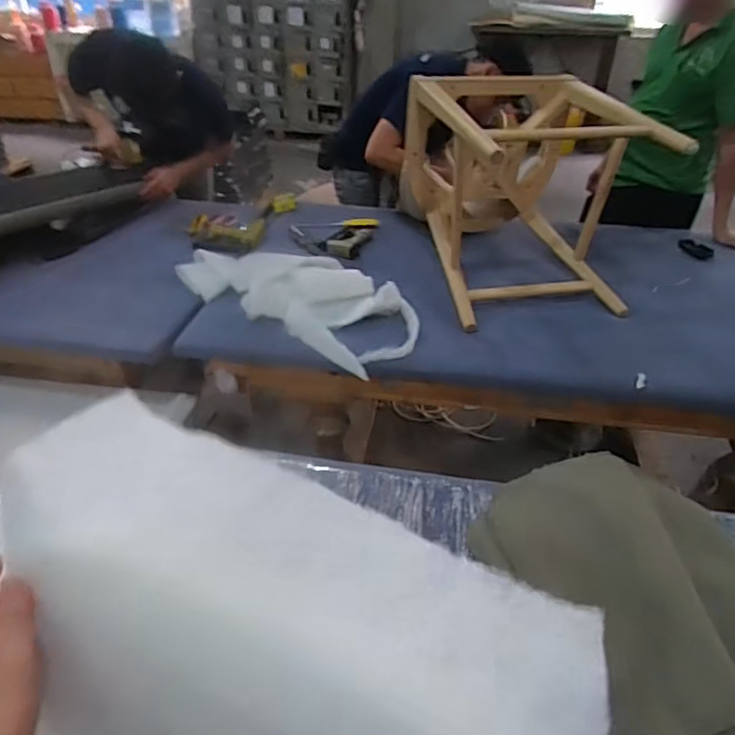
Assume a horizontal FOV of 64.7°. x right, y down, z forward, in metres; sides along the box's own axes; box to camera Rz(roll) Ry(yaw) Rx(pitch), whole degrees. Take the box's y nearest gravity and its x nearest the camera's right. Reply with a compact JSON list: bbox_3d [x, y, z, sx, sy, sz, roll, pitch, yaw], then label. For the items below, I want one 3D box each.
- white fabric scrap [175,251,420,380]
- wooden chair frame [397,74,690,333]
[{"bbox_3d":[-0.180,-0.202,1.522,0.728,0.080,0.311,23,41,31],"label":"white fabric scrap"},{"bbox_3d":[0.397,-0.469,1.537,0.455,0.463,0.642,-9,35,-11],"label":"wooden chair frame"}]

